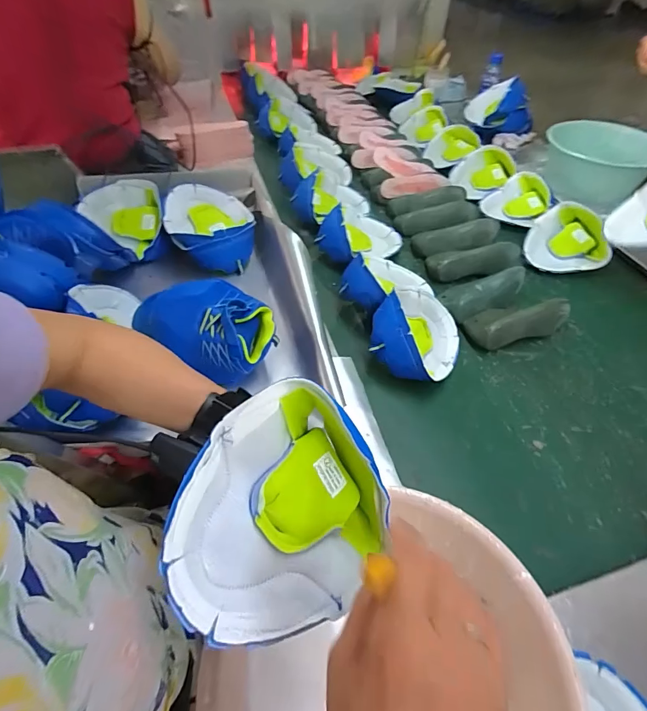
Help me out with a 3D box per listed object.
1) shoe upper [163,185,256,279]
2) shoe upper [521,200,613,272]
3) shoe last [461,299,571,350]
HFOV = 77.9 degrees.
[{"bbox_3d":[-0.242,-0.274,0.871,0.177,0.105,0.186,-5,49,-5],"label":"shoe upper"},{"bbox_3d":[0.586,-0.275,0.951,0.179,0.082,0.168,27,54,21],"label":"shoe upper"},{"bbox_3d":[0.390,-0.076,0.799,0.200,0.061,0.090,-9,50,-9],"label":"shoe last"}]

